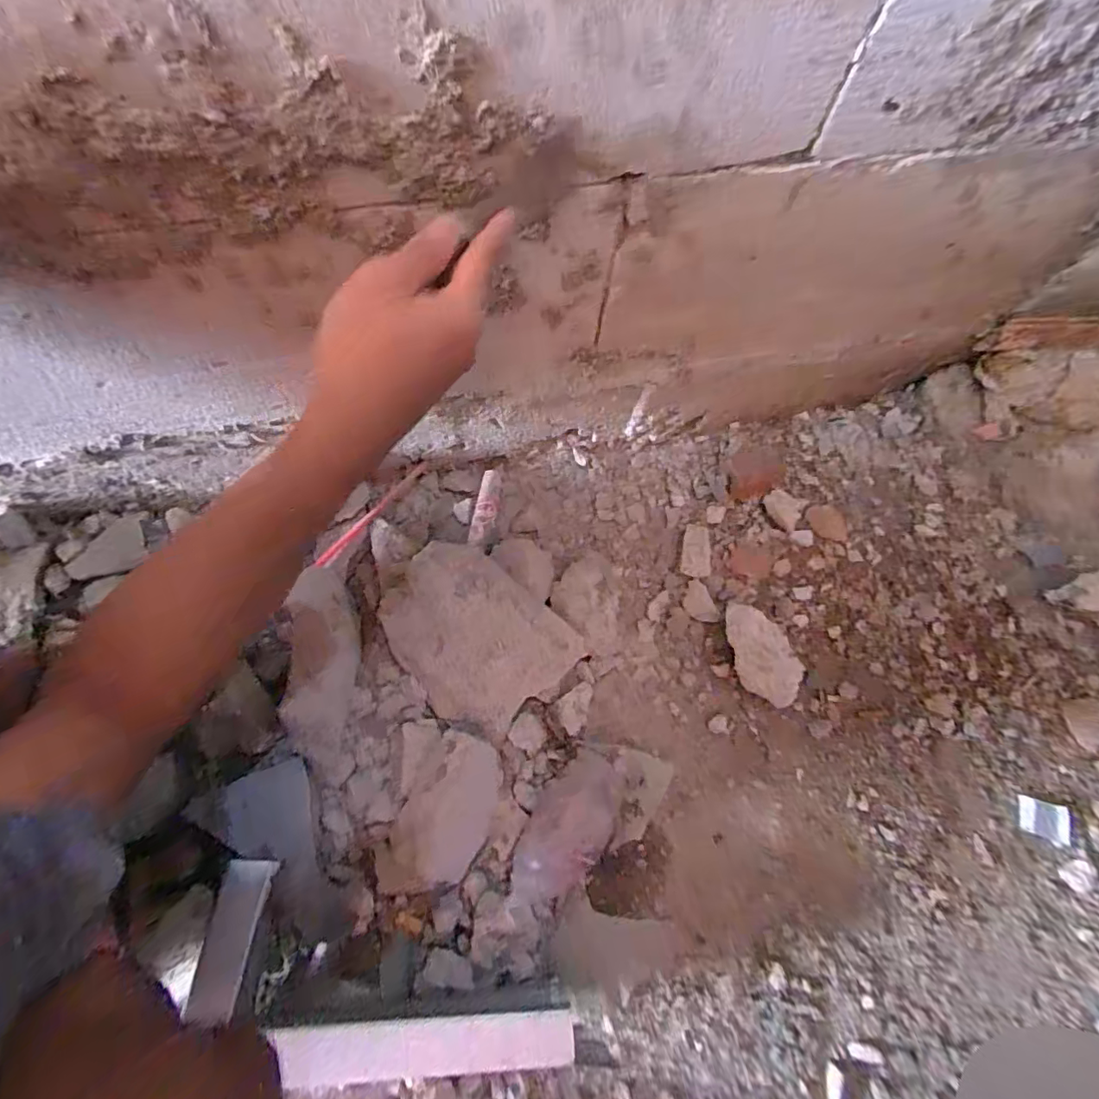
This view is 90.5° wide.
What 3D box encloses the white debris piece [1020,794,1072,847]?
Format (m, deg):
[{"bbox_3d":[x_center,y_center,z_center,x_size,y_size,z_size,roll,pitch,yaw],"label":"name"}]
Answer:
[{"bbox_3d":[0.544,0.297,0.597,0.051,0.004,0.039,15,73,3],"label":"white debris piece"}]

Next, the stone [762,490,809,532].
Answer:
[{"bbox_3d":[0.293,-0.054,0.681,0.046,0.012,0.054,32,75,8],"label":"stone"}]

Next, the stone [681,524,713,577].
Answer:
[{"bbox_3d":[0.177,0.003,0.663,0.032,0.031,0.067,9,69,1],"label":"stone"}]

